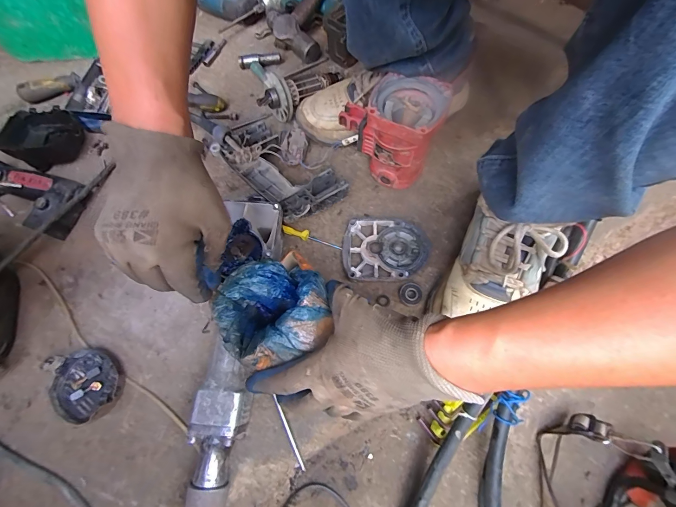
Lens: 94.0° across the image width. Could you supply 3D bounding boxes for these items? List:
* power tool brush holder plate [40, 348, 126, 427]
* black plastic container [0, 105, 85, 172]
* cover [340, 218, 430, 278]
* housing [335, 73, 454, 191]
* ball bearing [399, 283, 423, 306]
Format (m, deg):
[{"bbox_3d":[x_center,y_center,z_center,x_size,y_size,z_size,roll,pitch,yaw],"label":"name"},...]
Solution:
[{"bbox_3d":[-0.317,0.165,0.396,0.088,0.033,0.084,-1,69,2],"label":"power tool brush holder plate"},{"bbox_3d":[-0.497,-0.199,0.530,0.122,0.052,0.110,28,72,12],"label":"black plastic container"},{"bbox_3d":[0.067,-0.005,0.451,0.116,0.023,0.088,1,69,2],"label":"cover"},{"bbox_3d":[0.070,-0.176,0.454,0.130,0.139,0.091,33,74,13],"label":"housing"},{"bbox_3d":[0.099,0.056,0.429,0.029,0.009,0.030,-1,69,2],"label":"ball bearing"}]

